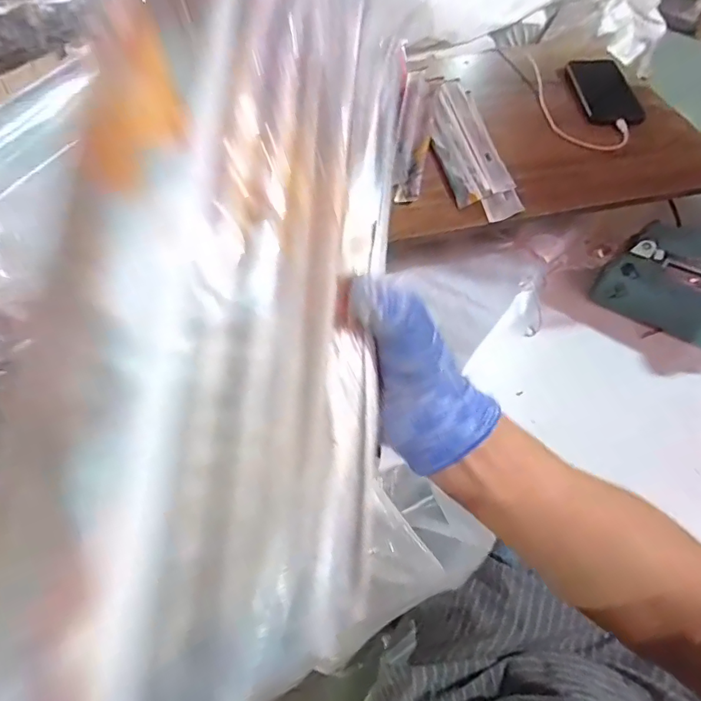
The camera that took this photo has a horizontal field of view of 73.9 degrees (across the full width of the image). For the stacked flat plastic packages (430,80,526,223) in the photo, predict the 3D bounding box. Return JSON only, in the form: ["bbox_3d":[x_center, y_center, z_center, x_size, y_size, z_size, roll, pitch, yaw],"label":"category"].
[{"bbox_3d":[0.155,-0.287,0.633,0.077,0.009,0.305,-4,56,-1],"label":"stacked flat plastic packages"}]

